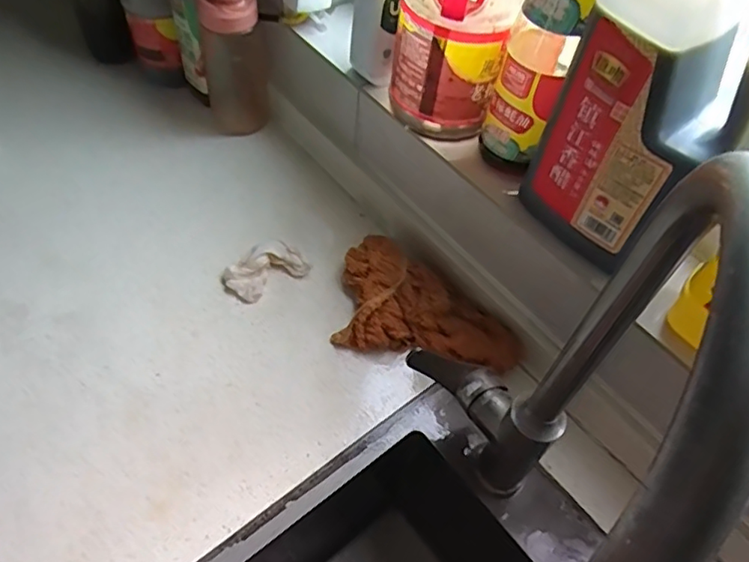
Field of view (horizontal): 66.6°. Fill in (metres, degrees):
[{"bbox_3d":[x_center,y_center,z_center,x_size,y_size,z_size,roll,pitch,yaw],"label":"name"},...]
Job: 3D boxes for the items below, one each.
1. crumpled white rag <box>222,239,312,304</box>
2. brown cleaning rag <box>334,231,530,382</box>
[{"bbox_3d":[-0.121,-0.013,0.623,0.083,0.025,0.051,-33,63,-25],"label":"crumpled white rag"},{"bbox_3d":[0.057,0.024,0.602,0.200,0.045,0.132,15,54,5],"label":"brown cleaning rag"}]

